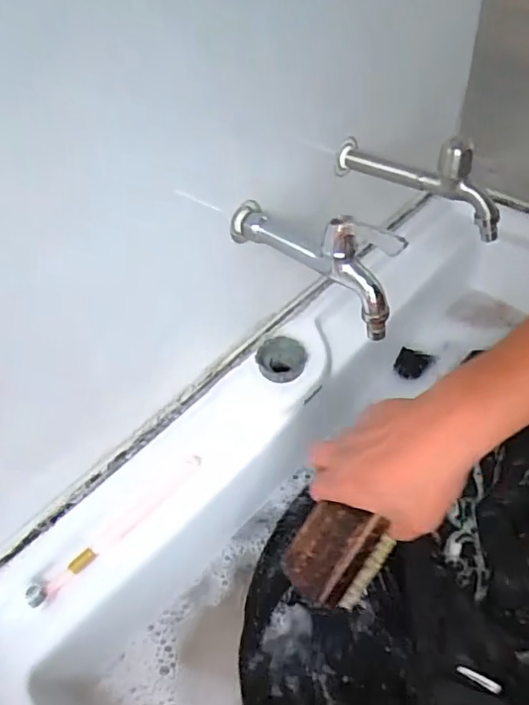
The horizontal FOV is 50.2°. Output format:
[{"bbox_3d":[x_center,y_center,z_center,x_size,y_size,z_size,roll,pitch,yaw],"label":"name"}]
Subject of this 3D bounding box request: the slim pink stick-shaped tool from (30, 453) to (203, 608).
[{"bbox_3d":[-0.130,0.158,0.514,0.185,0.011,0.018,-38,55,-25],"label":"slim pink stick-shaped tool"}]

